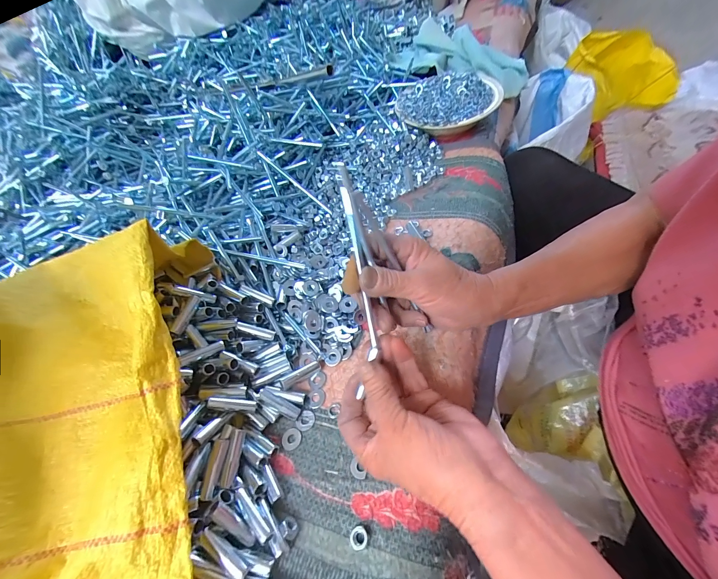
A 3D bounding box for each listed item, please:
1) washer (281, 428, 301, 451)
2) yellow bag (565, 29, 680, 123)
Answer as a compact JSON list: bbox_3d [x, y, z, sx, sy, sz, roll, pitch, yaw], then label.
[{"bbox_3d":[-0.063,0.138,0.287,0.019,0.004,0.018,-6,52,8],"label":"washer"},{"bbox_3d":[0.727,-0.592,0.857,0.250,0.149,0.186,35,67,31],"label":"yellow bag"}]

